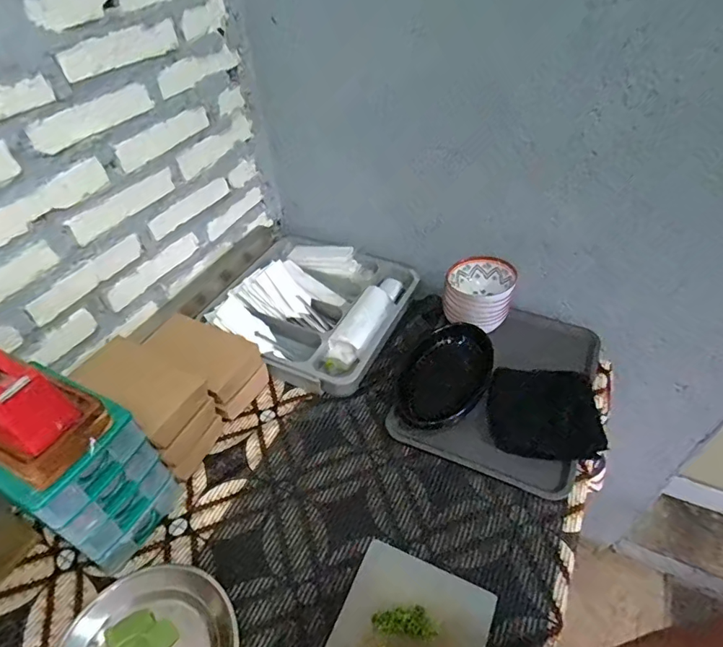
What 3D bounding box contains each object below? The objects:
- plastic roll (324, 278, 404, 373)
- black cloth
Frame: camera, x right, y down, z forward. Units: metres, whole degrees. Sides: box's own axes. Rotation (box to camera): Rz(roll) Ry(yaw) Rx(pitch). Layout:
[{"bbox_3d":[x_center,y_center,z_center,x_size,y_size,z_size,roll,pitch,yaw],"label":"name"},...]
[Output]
[{"bbox_3d":[0.008,-0.006,0.868,0.051,0.051,0.235,21,49,21],"label":"plastic roll"},{"bbox_3d":[0.279,0.137,0.715,0.161,0.017,0.133,0,70,12],"label":"black cloth"}]

